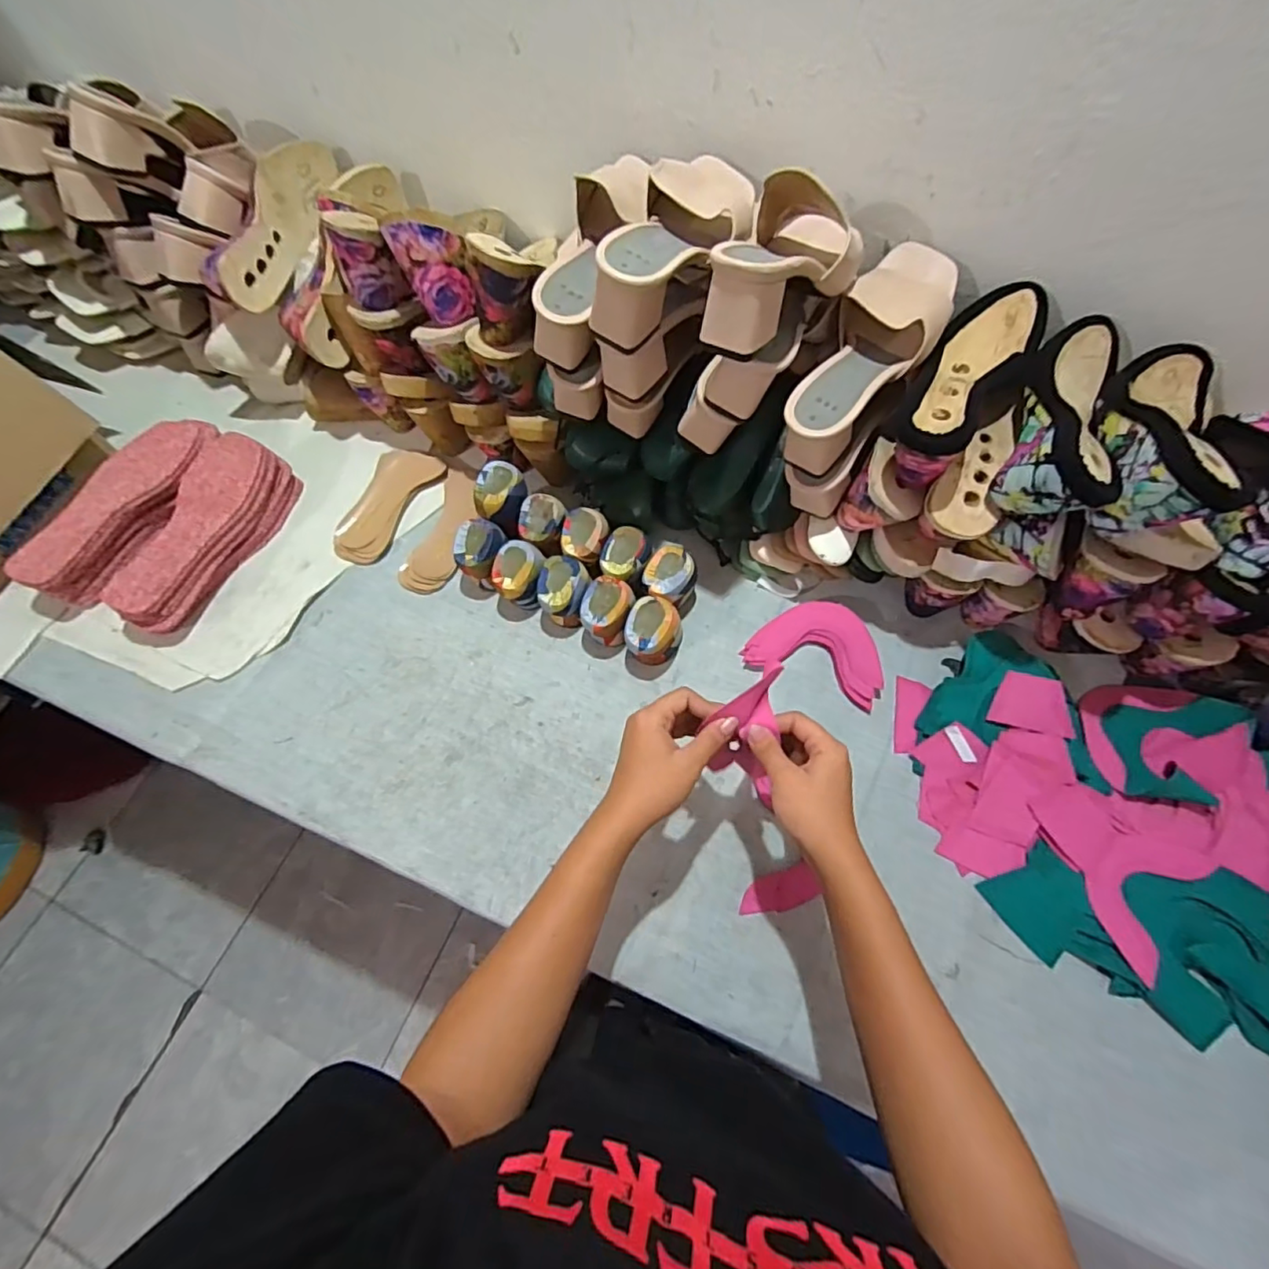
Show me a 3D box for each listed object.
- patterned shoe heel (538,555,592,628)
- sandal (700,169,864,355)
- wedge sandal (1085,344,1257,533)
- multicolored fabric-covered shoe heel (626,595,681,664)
[{"bbox_3d":[-0.075,-0.042,0.647,0.053,0.075,0.054,0,64,0],"label":"patterned shoe heel"},{"bbox_3d":[0.130,-0.301,0.472,0.089,0.085,0.220,21,67,11],"label":"sandal"},{"bbox_3d":[0.433,-0.173,0.471,0.083,0.074,0.227,29,69,14],"label":"wedge sandal"},{"bbox_3d":[0.020,0.002,0.623,0.055,0.076,0.055,0,64,0],"label":"multicolored fabric-covered shoe heel"}]

